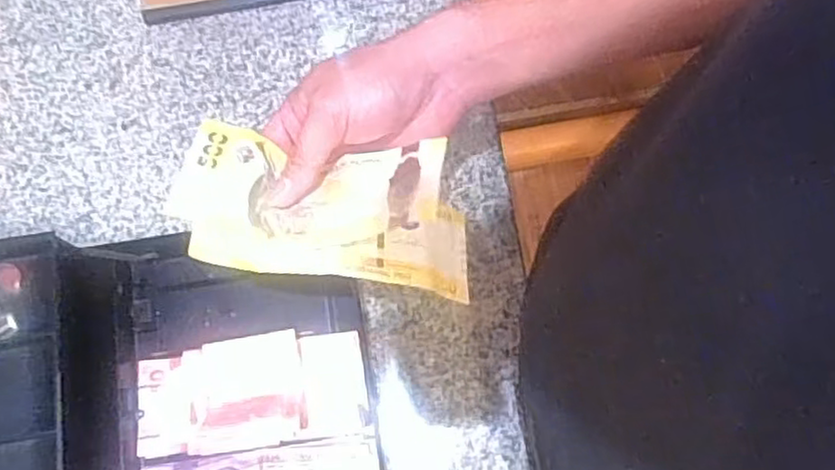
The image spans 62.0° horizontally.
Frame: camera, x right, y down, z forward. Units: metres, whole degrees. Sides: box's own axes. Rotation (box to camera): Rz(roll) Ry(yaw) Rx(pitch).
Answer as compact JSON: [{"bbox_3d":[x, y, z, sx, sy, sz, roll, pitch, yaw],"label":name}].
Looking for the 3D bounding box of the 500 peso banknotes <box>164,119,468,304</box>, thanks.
[{"bbox_3d":[-0.048,-0.012,0.386,0.167,0.066,0.082,11,76,-4],"label":"500 peso banknotes"}]

